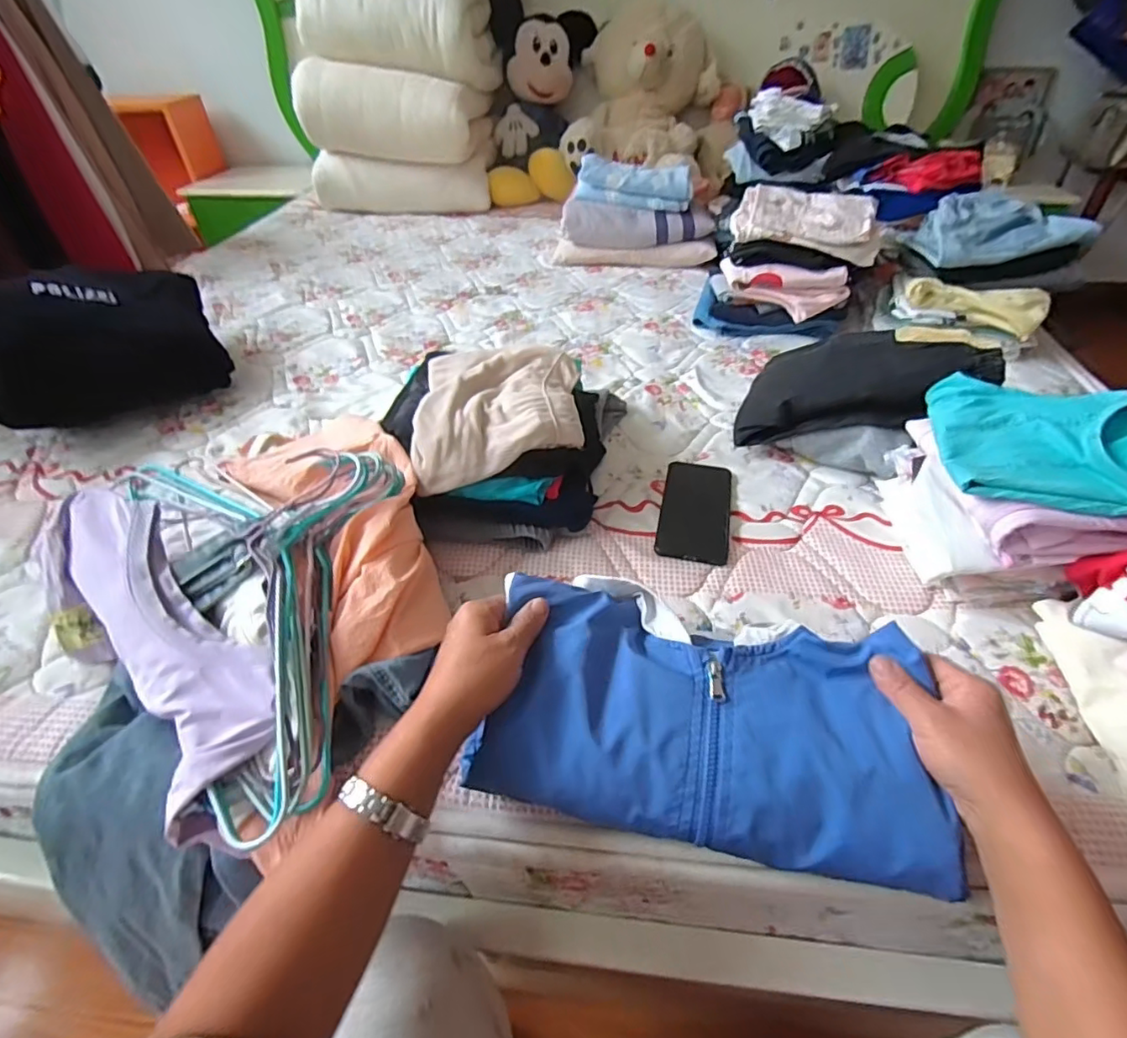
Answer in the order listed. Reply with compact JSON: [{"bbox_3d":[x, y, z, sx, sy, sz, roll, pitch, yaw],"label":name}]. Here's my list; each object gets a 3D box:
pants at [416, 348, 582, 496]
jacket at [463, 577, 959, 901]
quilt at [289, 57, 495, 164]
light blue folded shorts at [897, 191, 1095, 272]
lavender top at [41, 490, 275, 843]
[{"bbox_3d":[-0.070,-0.126,0.635,0.176,0.047,0.220,-2,43,-2],"label":"pants"},{"bbox_3d":[0.105,0.142,0.416,0.319,0.066,0.166,10,42,7],"label":"jacket"},{"bbox_3d":[-0.429,-1.063,1.497,0.427,0.217,0.284,2,44,3],"label":"quilt"},{"bbox_3d":[0.727,-0.497,0.977,0.244,0.063,0.193,-4,44,-4],"label":"light blue folded shorts"},{"bbox_3d":[-0.322,0.097,0.449,0.290,0.110,0.107,32,52,30],"label":"lavender top"}]

